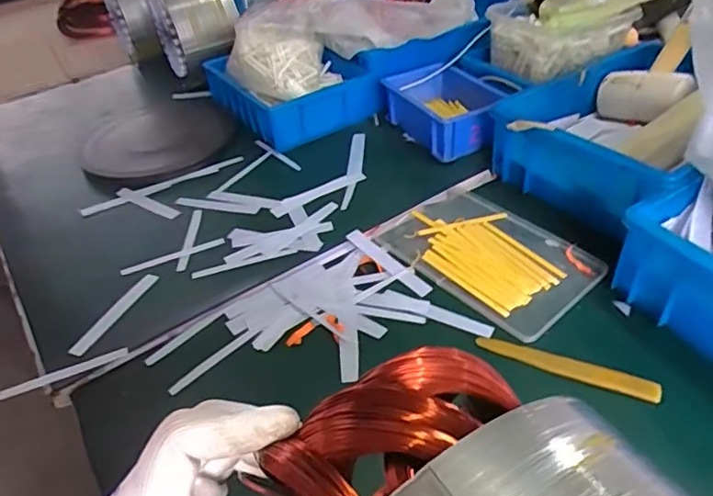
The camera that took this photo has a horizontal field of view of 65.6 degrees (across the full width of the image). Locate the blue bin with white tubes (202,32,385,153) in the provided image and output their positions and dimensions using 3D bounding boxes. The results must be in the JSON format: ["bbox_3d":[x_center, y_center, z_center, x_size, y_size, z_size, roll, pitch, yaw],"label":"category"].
[{"bbox_3d":[-0.090,-0.229,0.720,0.156,0.102,0.195,-26,45,-24],"label":"blue bin with white tubes"}]

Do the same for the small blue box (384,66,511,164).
[{"bbox_3d":[0.104,-0.161,0.659,0.095,0.059,0.156,-22,43,-19],"label":"small blue box"}]

